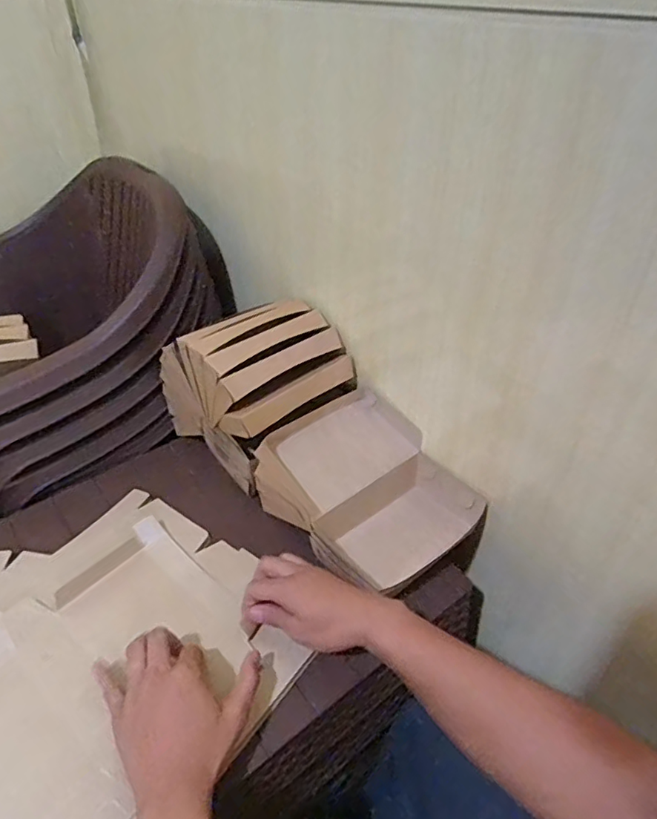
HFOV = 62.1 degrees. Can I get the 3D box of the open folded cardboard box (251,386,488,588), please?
[{"bbox_3d":[0.039,0.097,0.664,0.189,0.096,0.226,-26,46,-29],"label":"open folded cardboard box"}]

